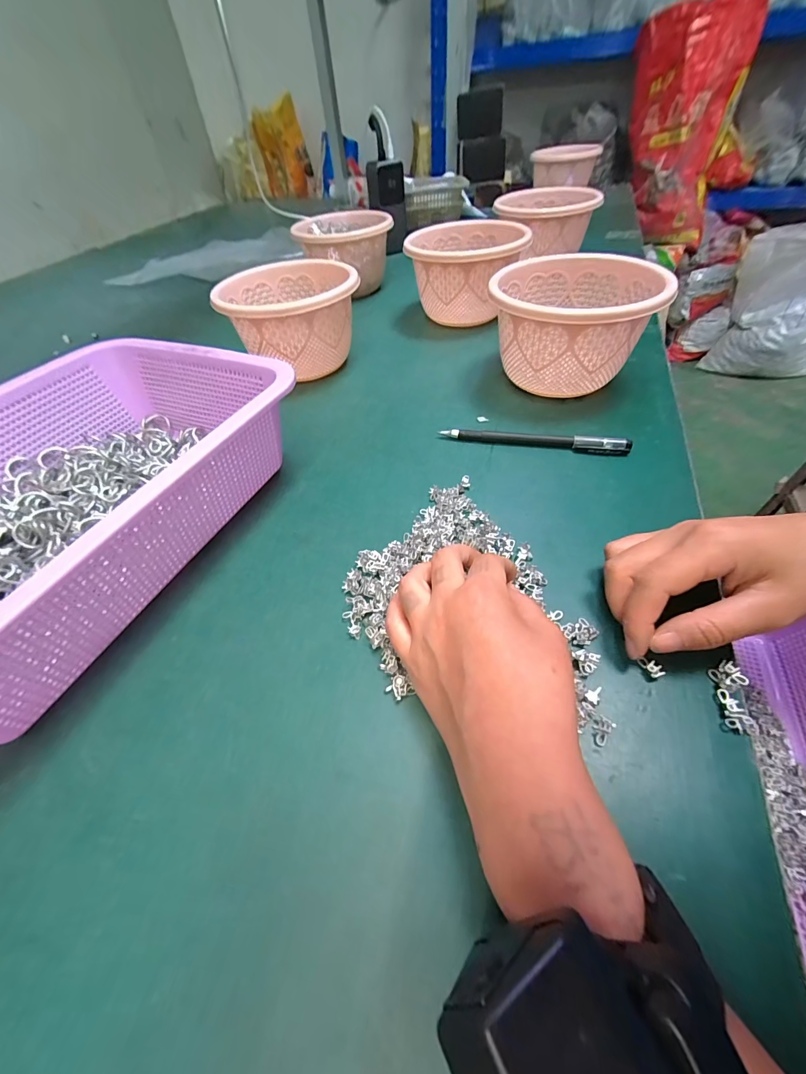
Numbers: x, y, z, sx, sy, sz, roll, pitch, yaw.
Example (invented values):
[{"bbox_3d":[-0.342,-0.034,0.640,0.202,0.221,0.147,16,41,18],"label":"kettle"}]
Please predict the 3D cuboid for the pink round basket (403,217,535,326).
[{"bbox_3d":[0.078,-0.327,0.477,0.131,0.089,0.138,4,50,8],"label":"pink round basket"}]

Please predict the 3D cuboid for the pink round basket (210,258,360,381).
[{"bbox_3d":[-0.118,-0.232,0.417,0.133,0.088,0.134,-2,50,3],"label":"pink round basket"}]

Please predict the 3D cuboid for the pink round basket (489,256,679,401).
[{"bbox_3d":[0.154,-0.191,0.356,0.135,0.091,0.140,11,51,13],"label":"pink round basket"}]

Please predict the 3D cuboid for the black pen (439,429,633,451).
[{"bbox_3d":[0.109,-0.083,0.319,0.150,0.012,0.008,9,51,12],"label":"black pen"}]

